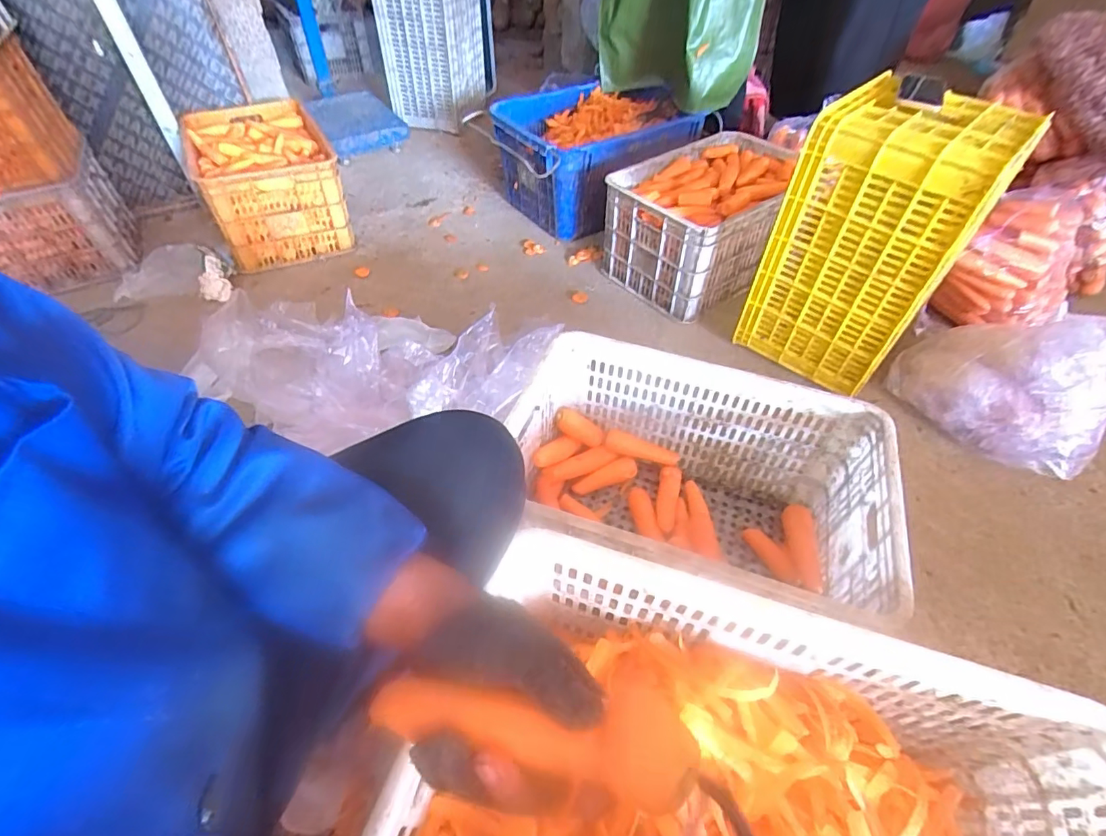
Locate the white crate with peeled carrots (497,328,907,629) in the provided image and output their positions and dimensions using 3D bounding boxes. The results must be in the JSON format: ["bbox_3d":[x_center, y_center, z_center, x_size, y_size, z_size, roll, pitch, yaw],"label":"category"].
[{"bbox_3d":[0.201,0.123,0.814,0.517,0.285,0.316,16,51,14],"label":"white crate with peeled carrots"}]

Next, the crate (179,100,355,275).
[{"bbox_3d":[-0.857,-0.706,1.539,0.351,0.266,0.557,-24,53,-19],"label":"crate"}]

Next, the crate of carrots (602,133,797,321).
[{"bbox_3d":[0.426,-0.539,1.396,0.511,0.255,0.360,-29,55,-23],"label":"crate of carrots"}]

